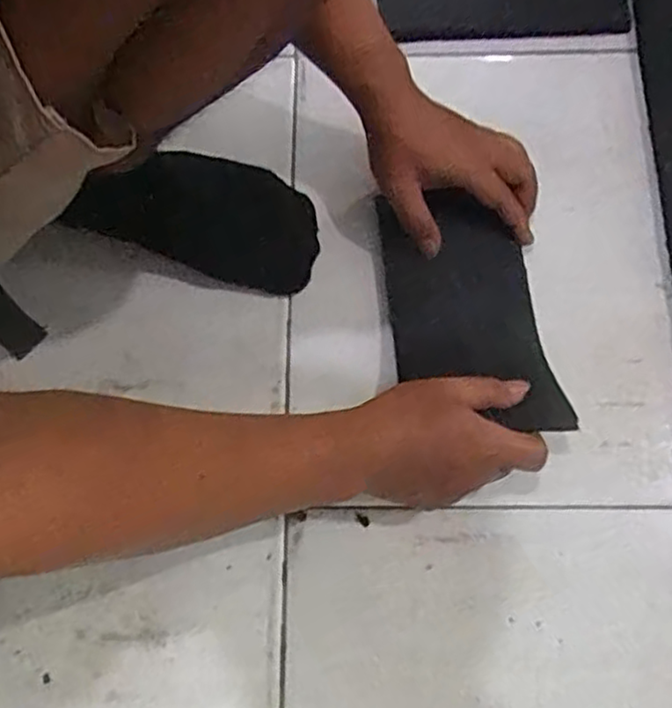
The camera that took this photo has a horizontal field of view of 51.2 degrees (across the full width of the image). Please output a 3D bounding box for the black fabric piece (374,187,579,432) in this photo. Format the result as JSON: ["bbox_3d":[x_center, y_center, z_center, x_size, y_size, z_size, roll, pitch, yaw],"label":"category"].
[{"bbox_3d":[0.095,-0.029,0.518,0.107,0.045,0.186,-5,70,0],"label":"black fabric piece"}]

